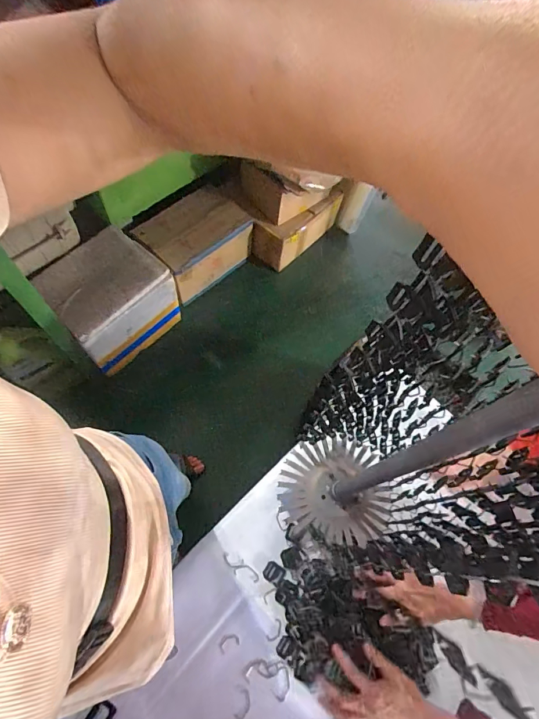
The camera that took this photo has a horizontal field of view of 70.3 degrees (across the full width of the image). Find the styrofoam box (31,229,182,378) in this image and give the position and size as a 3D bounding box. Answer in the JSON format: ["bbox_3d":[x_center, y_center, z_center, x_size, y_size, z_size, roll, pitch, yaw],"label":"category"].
[{"bbox_3d":[-0.551,-0.195,1.354,0.274,0.322,0.368,40,67,12],"label":"styrofoam box"}]

